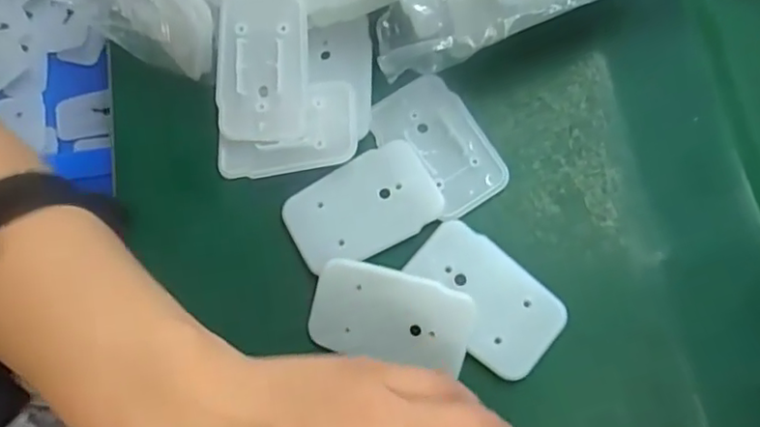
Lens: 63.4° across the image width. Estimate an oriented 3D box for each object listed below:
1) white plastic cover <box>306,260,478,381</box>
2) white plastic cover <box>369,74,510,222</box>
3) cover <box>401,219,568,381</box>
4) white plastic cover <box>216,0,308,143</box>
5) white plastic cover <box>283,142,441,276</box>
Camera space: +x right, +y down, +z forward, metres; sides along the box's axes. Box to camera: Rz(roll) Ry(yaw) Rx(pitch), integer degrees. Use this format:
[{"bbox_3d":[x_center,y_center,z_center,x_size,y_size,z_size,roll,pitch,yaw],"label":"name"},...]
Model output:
[{"bbox_3d":[0.005,0.044,0.268,0.069,0.004,0.040,11,102,9],"label":"white plastic cover"},{"bbox_3d":[0.028,-0.032,0.293,0.043,0.005,0.067,-32,75,-6],"label":"white plastic cover"},{"bbox_3d":[0.045,0.037,0.271,0.068,0.007,0.041,41,80,13],"label":"cover"},{"bbox_3d":[-0.055,-0.069,0.287,0.042,0.005,0.069,3,98,12],"label":"white plastic cover"},{"bbox_3d":[-0.008,-0.002,0.285,0.069,0.006,0.043,-31,75,-6],"label":"white plastic cover"}]

